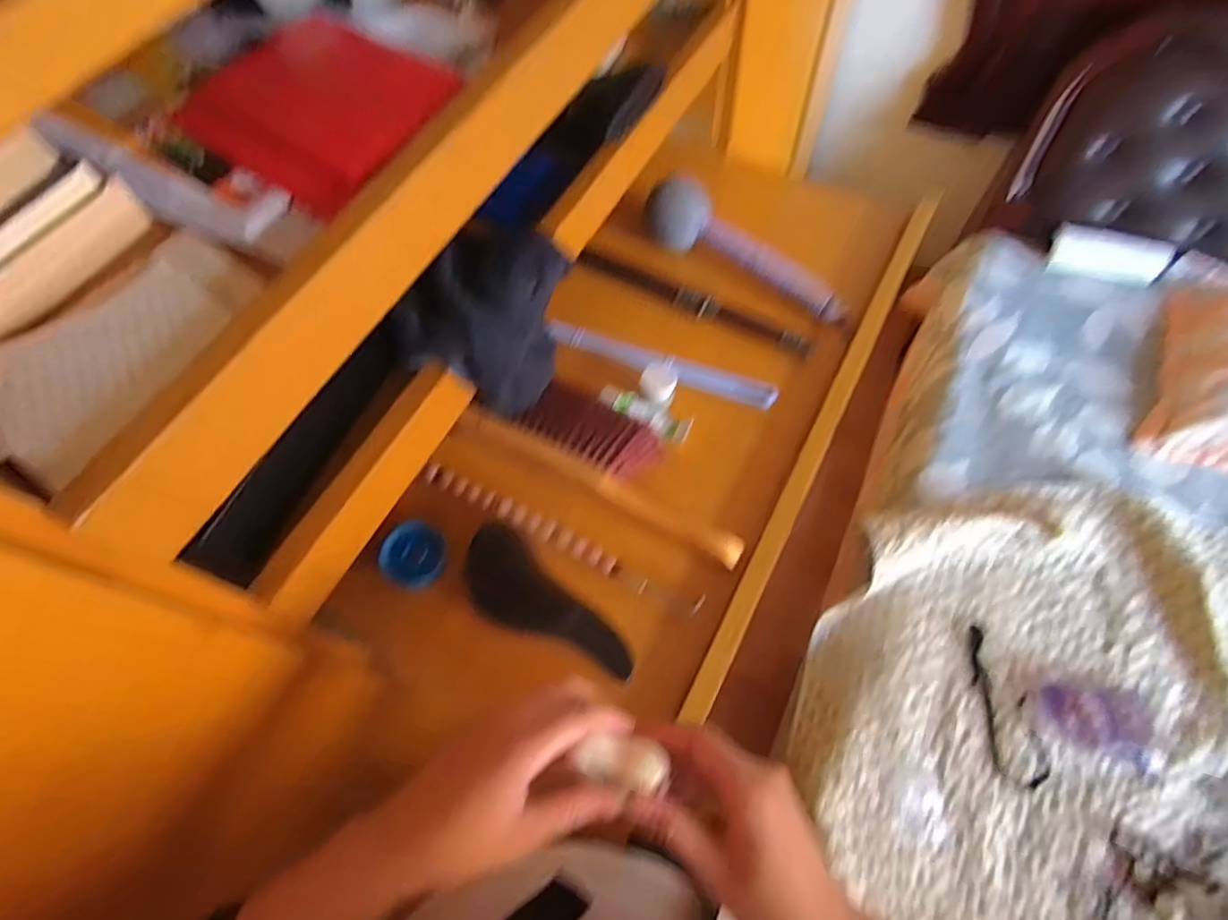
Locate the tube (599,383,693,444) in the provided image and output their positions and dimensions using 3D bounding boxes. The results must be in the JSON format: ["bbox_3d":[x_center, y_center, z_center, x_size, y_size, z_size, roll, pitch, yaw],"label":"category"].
[{"bbox_3d":[0.031,-0.048,0.609,0.096,0.021,0.030,19,65,12],"label":"tube"}]

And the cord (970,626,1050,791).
[{"bbox_3d":[0.550,0.356,0.866,0.061,0.012,0.215,-11,63,-3],"label":"cord"}]

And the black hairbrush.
[{"bbox_3d":[-0.066,0.133,0.520,0.064,0.035,0.175,-42,68,-17],"label":"black hairbrush"}]

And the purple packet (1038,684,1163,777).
[{"bbox_3d":[0.679,0.361,0.832,0.147,0.022,0.094,17,65,11],"label":"purple packet"}]

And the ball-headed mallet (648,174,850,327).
[{"bbox_3d":[0.154,-0.233,0.675,0.262,0.077,0.053,31,69,17],"label":"ball-headed mallet"}]

